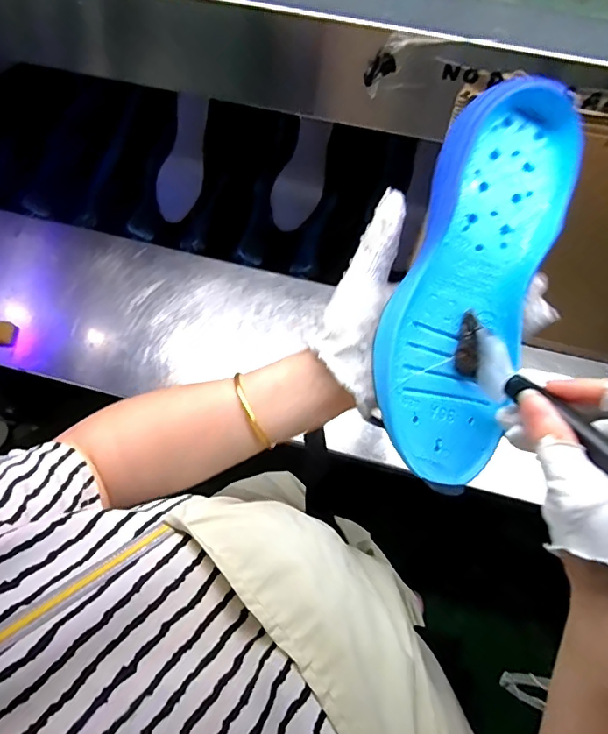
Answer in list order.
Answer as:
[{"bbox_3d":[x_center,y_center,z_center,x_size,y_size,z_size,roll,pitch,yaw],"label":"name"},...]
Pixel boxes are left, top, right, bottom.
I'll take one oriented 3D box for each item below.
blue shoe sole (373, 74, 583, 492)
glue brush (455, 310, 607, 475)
[{"bbox_3d":[0.106,-0.049,0.316,0.085,0.031,0.244,16,95,6],"label":"blue shoe sole"},{"bbox_3d":[0.139,0.024,0.275,0.020,0.029,0.159,-27,43,-14],"label":"glue brush"}]

